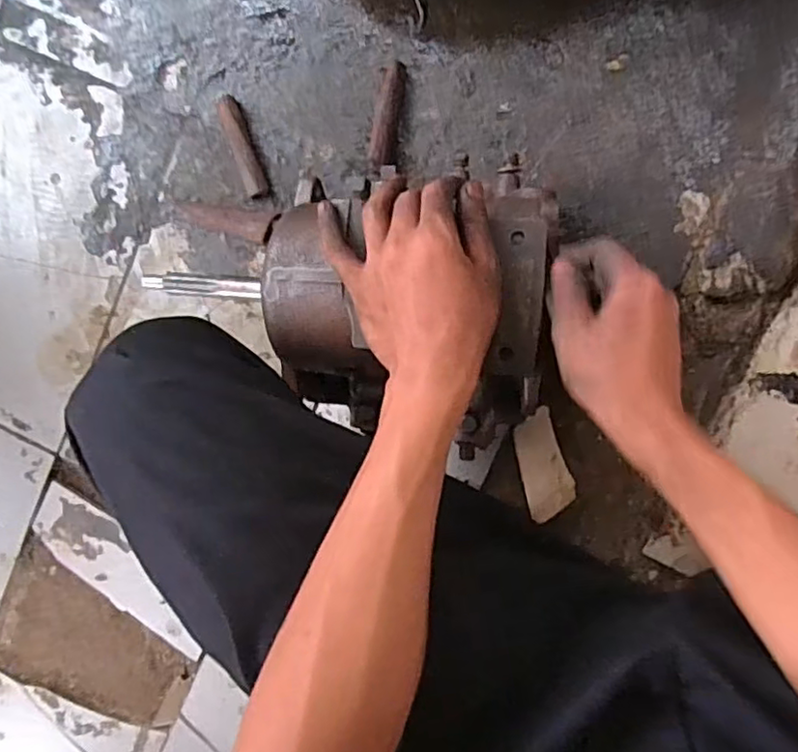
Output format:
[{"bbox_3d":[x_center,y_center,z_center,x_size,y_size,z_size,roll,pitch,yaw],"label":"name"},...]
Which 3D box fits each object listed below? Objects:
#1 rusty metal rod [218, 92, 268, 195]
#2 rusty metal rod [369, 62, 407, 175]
[{"bbox_3d":[-0.163,-0.240,0.643,0.022,0.017,0.108,-21,90,9],"label":"rusty metal rod"},{"bbox_3d":[-0.011,-0.256,0.616,0.023,0.023,0.106,9,94,8],"label":"rusty metal rod"}]

